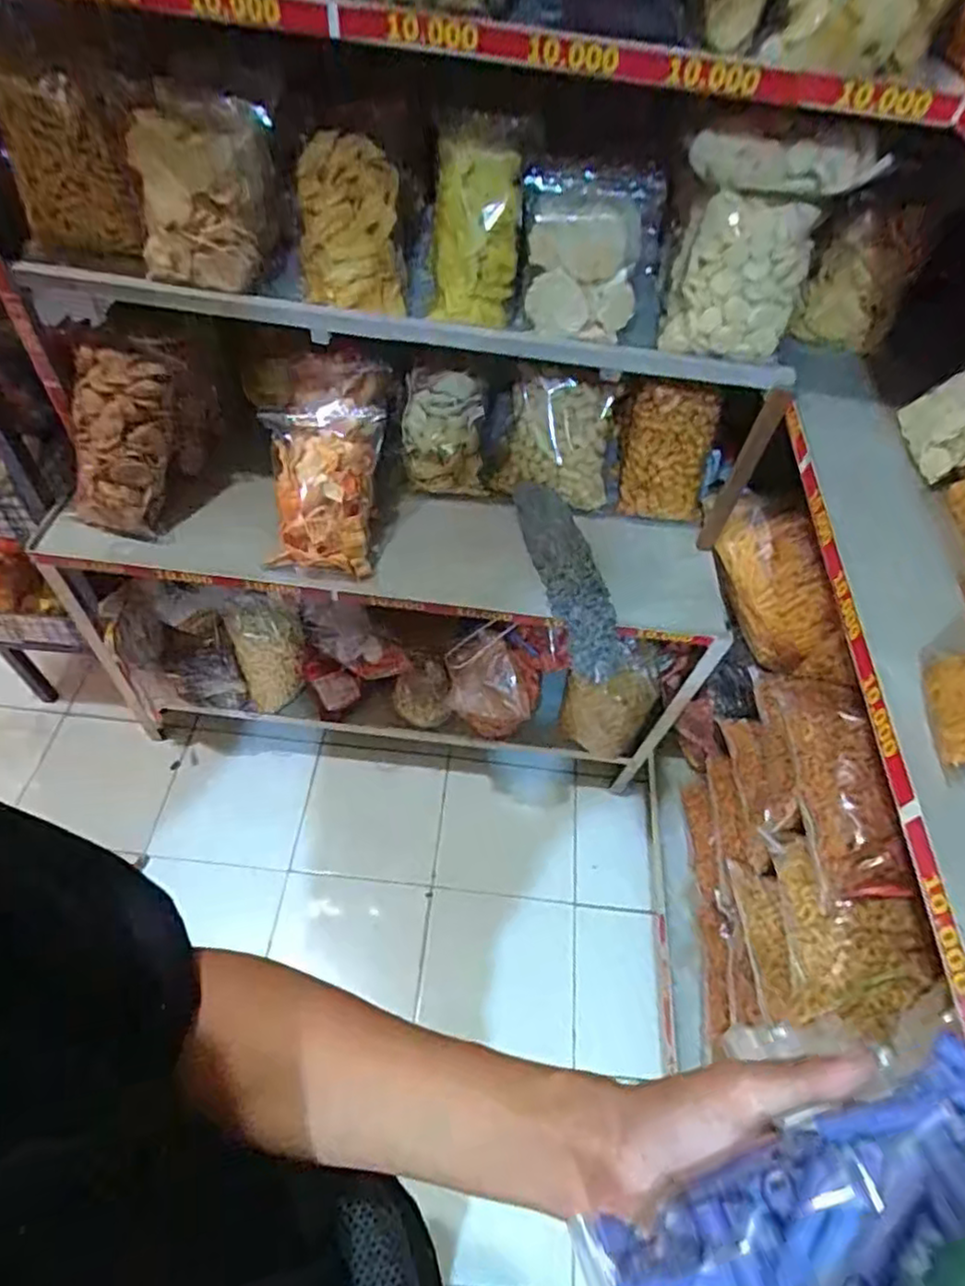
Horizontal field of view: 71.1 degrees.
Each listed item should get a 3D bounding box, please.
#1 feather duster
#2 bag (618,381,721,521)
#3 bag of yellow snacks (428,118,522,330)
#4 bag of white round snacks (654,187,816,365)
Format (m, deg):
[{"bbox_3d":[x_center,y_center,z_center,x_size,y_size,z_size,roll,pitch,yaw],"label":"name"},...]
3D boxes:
[{"bbox_3d":[0.133,-0.120,1.076,0.086,0.073,0.380,-9,55,-13],"label":"feather duster"},{"bbox_3d":[0.304,-0.313,1.141,0.160,0.231,0.071,13,53,3],"label":"bag"},{"bbox_3d":[-0.007,-0.541,0.880,0.106,0.224,0.108,1,32,-5],"label":"bag of yellow snacks"},{"bbox_3d":[0.333,-0.472,0.874,0.146,0.173,0.080,7,53,-1],"label":"bag of white round snacks"}]

